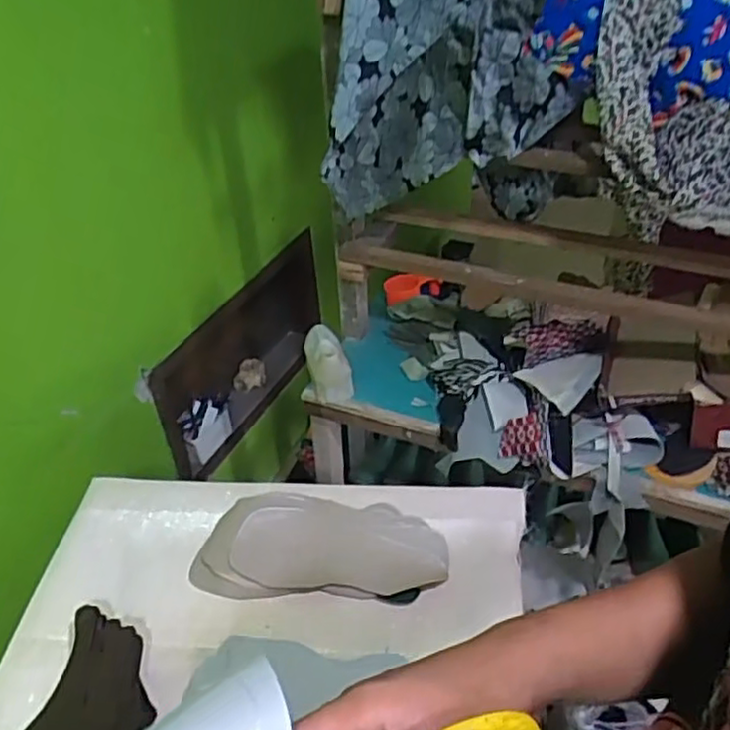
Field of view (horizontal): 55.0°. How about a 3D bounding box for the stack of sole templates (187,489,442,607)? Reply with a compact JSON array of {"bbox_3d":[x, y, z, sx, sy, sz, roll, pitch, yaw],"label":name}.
[{"bbox_3d":[-0.056,0.229,0.893,0.310,0.035,0.141,4,39,10],"label":"stack of sole templates"}]

